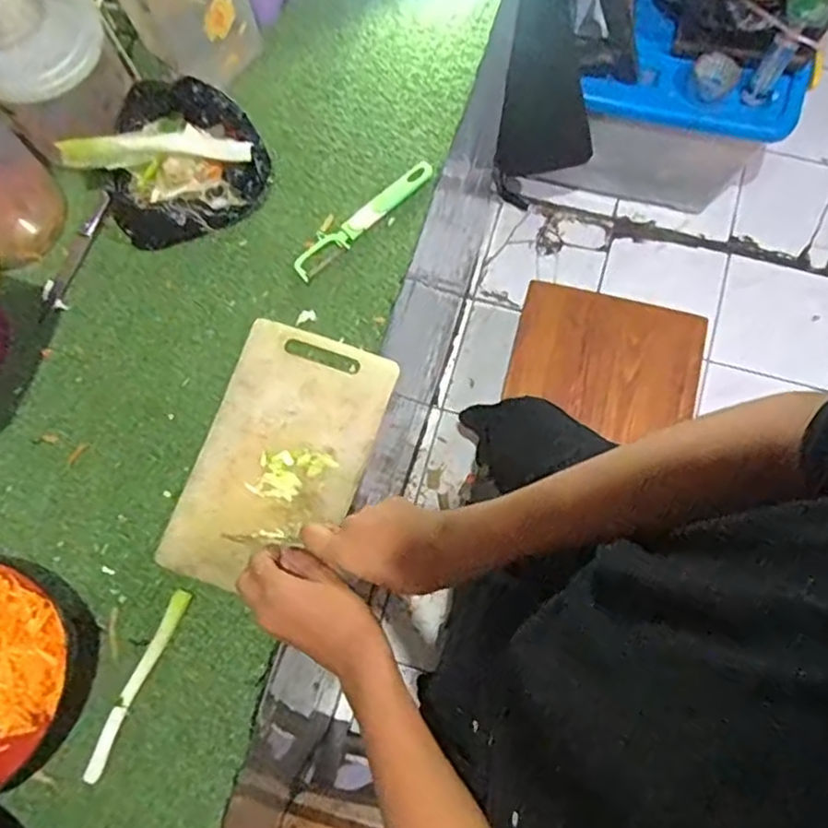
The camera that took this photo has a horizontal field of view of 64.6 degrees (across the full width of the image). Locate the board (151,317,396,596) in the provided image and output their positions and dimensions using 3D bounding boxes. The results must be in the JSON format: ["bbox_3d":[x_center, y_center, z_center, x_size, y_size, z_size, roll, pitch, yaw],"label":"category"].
[{"bbox_3d":[-0.123,0.040,0.605,0.148,0.012,0.243,19,77,6],"label":"board"}]

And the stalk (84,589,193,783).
[{"bbox_3d":[-0.243,0.236,0.576,0.016,0.006,0.168,24,78,7],"label":"stalk"}]

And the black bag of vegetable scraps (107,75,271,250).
[{"bbox_3d":[-0.220,-0.242,0.637,0.143,0.072,0.127,0,76,1],"label":"black bag of vegetable scraps"}]

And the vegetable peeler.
[{"bbox_3d":[-0.050,-0.196,0.658,0.170,0.011,0.027,-39,79,-8],"label":"vegetable peeler"}]

